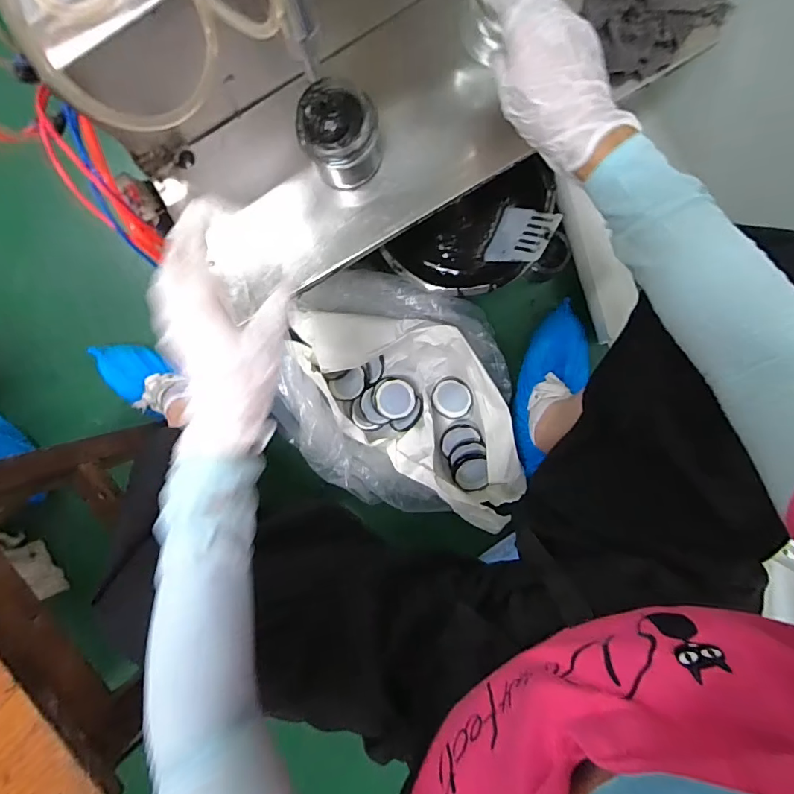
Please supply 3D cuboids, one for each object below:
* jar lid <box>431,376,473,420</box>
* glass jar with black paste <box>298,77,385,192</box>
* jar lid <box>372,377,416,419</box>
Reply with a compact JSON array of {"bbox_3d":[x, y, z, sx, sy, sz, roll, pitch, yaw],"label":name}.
[{"bbox_3d":[0.088,0.002,0.746,0.068,0.014,0.067,4,99,24],"label":"jar lid"},{"bbox_3d":[-0.047,-0.221,0.402,0.066,0.060,0.069,0,94,2],"label":"glass jar with black paste"},{"bbox_3d":[-0.004,0.002,0.742,0.066,0.008,0.065,0,94,2],"label":"jar lid"}]

